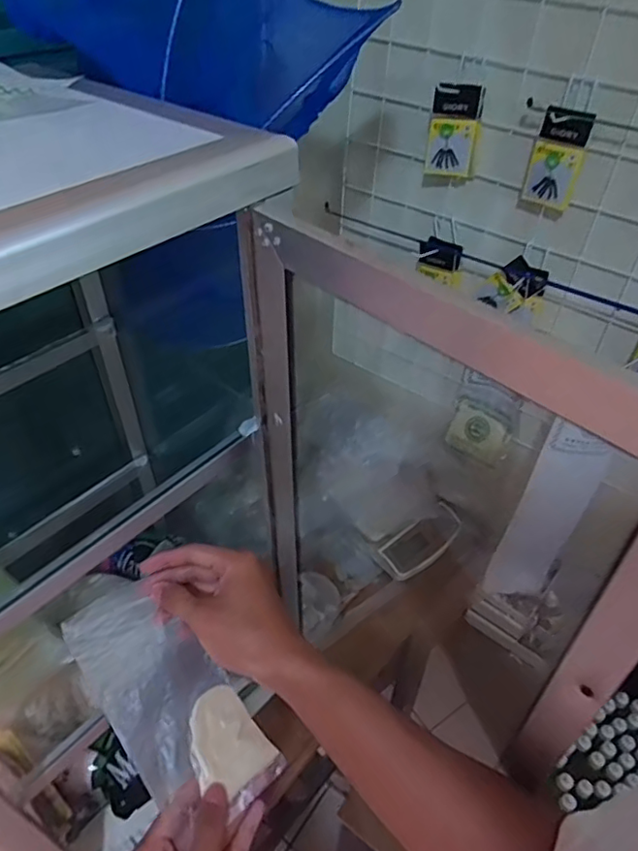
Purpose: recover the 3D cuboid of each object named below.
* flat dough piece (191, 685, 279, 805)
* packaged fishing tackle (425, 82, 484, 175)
[{"bbox_3d":[-0.075,0.253,0.475,0.057,0.004,0.073,-35,78,-34],"label":"flat dough piece"},{"bbox_3d":[0.152,-0.332,0.669,0.054,0.090,0.028,10,44,7],"label":"packaged fishing tackle"}]

